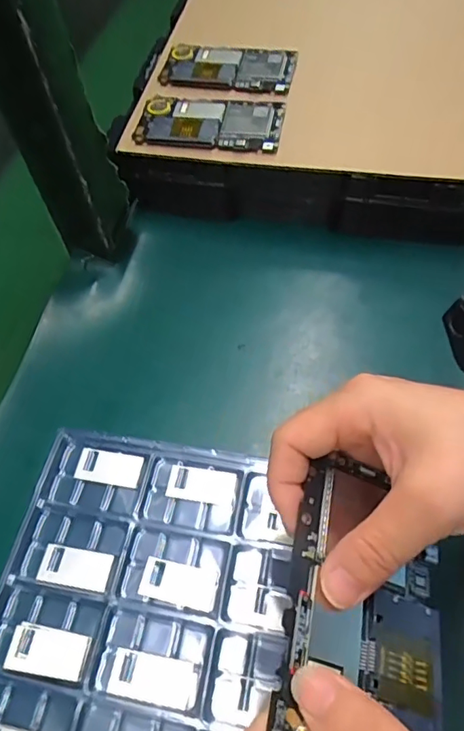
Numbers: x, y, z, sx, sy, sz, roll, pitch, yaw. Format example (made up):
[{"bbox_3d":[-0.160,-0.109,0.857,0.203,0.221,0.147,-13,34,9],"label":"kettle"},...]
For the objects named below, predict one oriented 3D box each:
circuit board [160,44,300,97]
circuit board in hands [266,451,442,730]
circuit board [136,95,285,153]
[{"bbox_3d":[-0.005,-0.278,0.475,0.120,0.009,0.066,12,67,13],"label":"circuit board"},{"bbox_3d":[0.053,0.095,0.198,0.066,0.006,0.121,23,52,-9],"label":"circuit board in hands"},{"bbox_3d":[-0.020,-0.210,0.439,0.123,0.010,0.067,8,59,11],"label":"circuit board"}]

